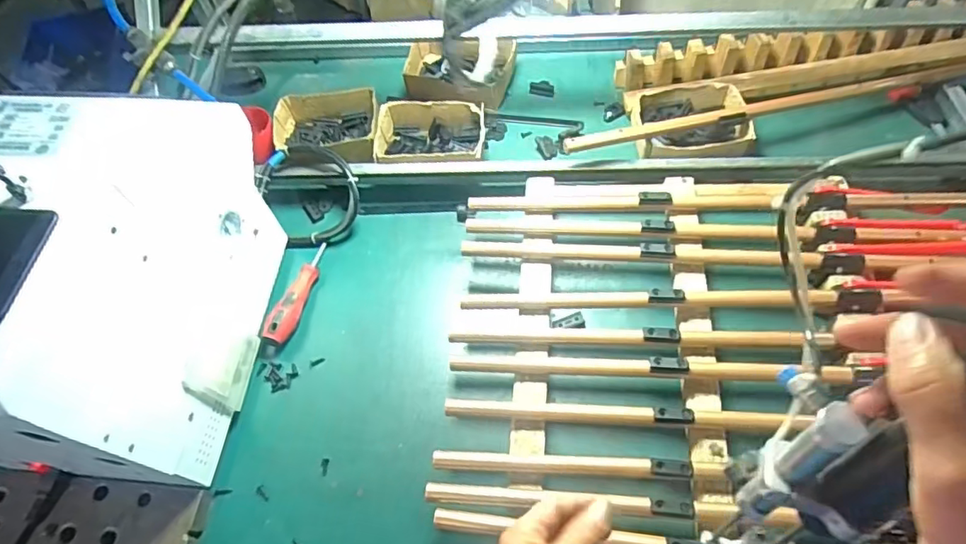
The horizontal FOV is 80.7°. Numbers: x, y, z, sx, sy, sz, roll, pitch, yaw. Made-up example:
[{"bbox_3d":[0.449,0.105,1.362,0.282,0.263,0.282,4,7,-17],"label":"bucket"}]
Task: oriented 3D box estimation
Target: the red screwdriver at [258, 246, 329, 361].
[{"bbox_3d":[-0.220,0.027,0.666,0.029,0.028,0.148,15,62,12],"label":"red screwdriver"}]

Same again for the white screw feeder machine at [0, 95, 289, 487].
[{"bbox_3d":[-0.367,-0.001,0.544,0.219,0.296,0.339,1,60,5],"label":"white screw feeder machine"}]

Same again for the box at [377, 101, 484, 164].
[{"bbox_3d":[-0.067,-0.178,0.751,0.139,0.046,0.102,-2,60,3],"label":"box"}]

